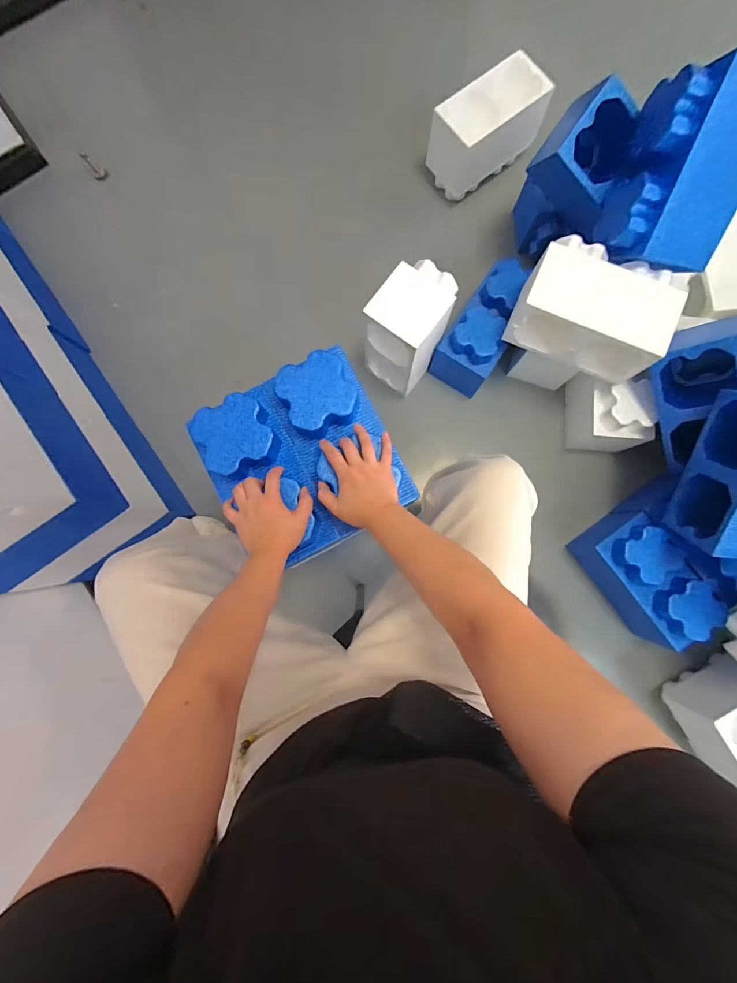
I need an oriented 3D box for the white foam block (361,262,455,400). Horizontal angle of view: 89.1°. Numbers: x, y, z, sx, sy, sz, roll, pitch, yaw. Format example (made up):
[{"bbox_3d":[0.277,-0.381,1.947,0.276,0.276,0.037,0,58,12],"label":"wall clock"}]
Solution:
[{"bbox_3d":[0.106,-0.420,0.991,0.155,0.301,0.199,36,85,4],"label":"white foam block"}]

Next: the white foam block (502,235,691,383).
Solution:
[{"bbox_3d":[0.499,-0.407,0.842,0.303,0.143,0.185,25,84,3],"label":"white foam block"}]

